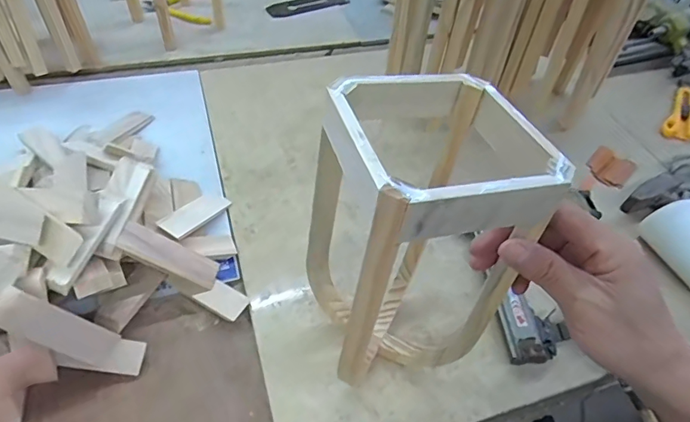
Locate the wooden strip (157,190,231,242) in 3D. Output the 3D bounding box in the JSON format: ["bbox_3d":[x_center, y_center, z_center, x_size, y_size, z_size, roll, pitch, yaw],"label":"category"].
[{"bbox_3d":[-0.166,0.002,0.510,0.033,0.010,0.103,39,25,2],"label":"wooden strip"}]

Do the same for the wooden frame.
[{"bbox_3d":[0.050,0.027,0.363,0.119,0.256,0.133,-9,52,-14],"label":"wooden frame"}]

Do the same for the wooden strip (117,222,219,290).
[{"bbox_3d":[-0.168,0.044,0.445,0.098,0.011,0.028,33,45,-25],"label":"wooden strip"}]

